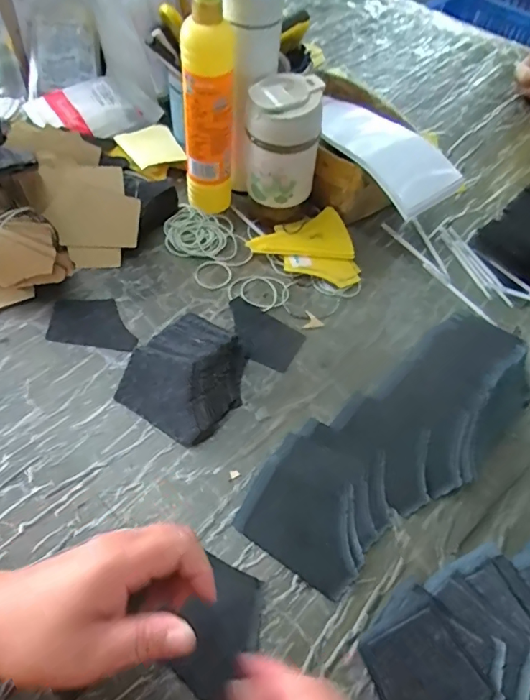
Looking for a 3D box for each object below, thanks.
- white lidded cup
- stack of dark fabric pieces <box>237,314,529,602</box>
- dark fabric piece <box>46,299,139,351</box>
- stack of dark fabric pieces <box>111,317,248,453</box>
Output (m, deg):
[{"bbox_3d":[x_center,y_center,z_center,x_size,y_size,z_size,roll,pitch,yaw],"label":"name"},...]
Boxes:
[{"bbox_3d":[0.019,-0.228,0.567,0.081,0.143,0.073,9,55,1],"label":"white lidded cup"},{"bbox_3d":[0.117,0.077,0.434,0.289,0.058,0.119,-29,60,-24],"label":"stack of dark fabric pieces"},{"bbox_3d":[-0.181,-0.028,0.521,0.090,0.005,0.062,2,53,-3],"label":"dark fabric piece"},{"bbox_3d":[-0.073,0.023,0.471,0.101,0.037,0.111,28,55,16],"label":"stack of dark fabric pieces"}]

